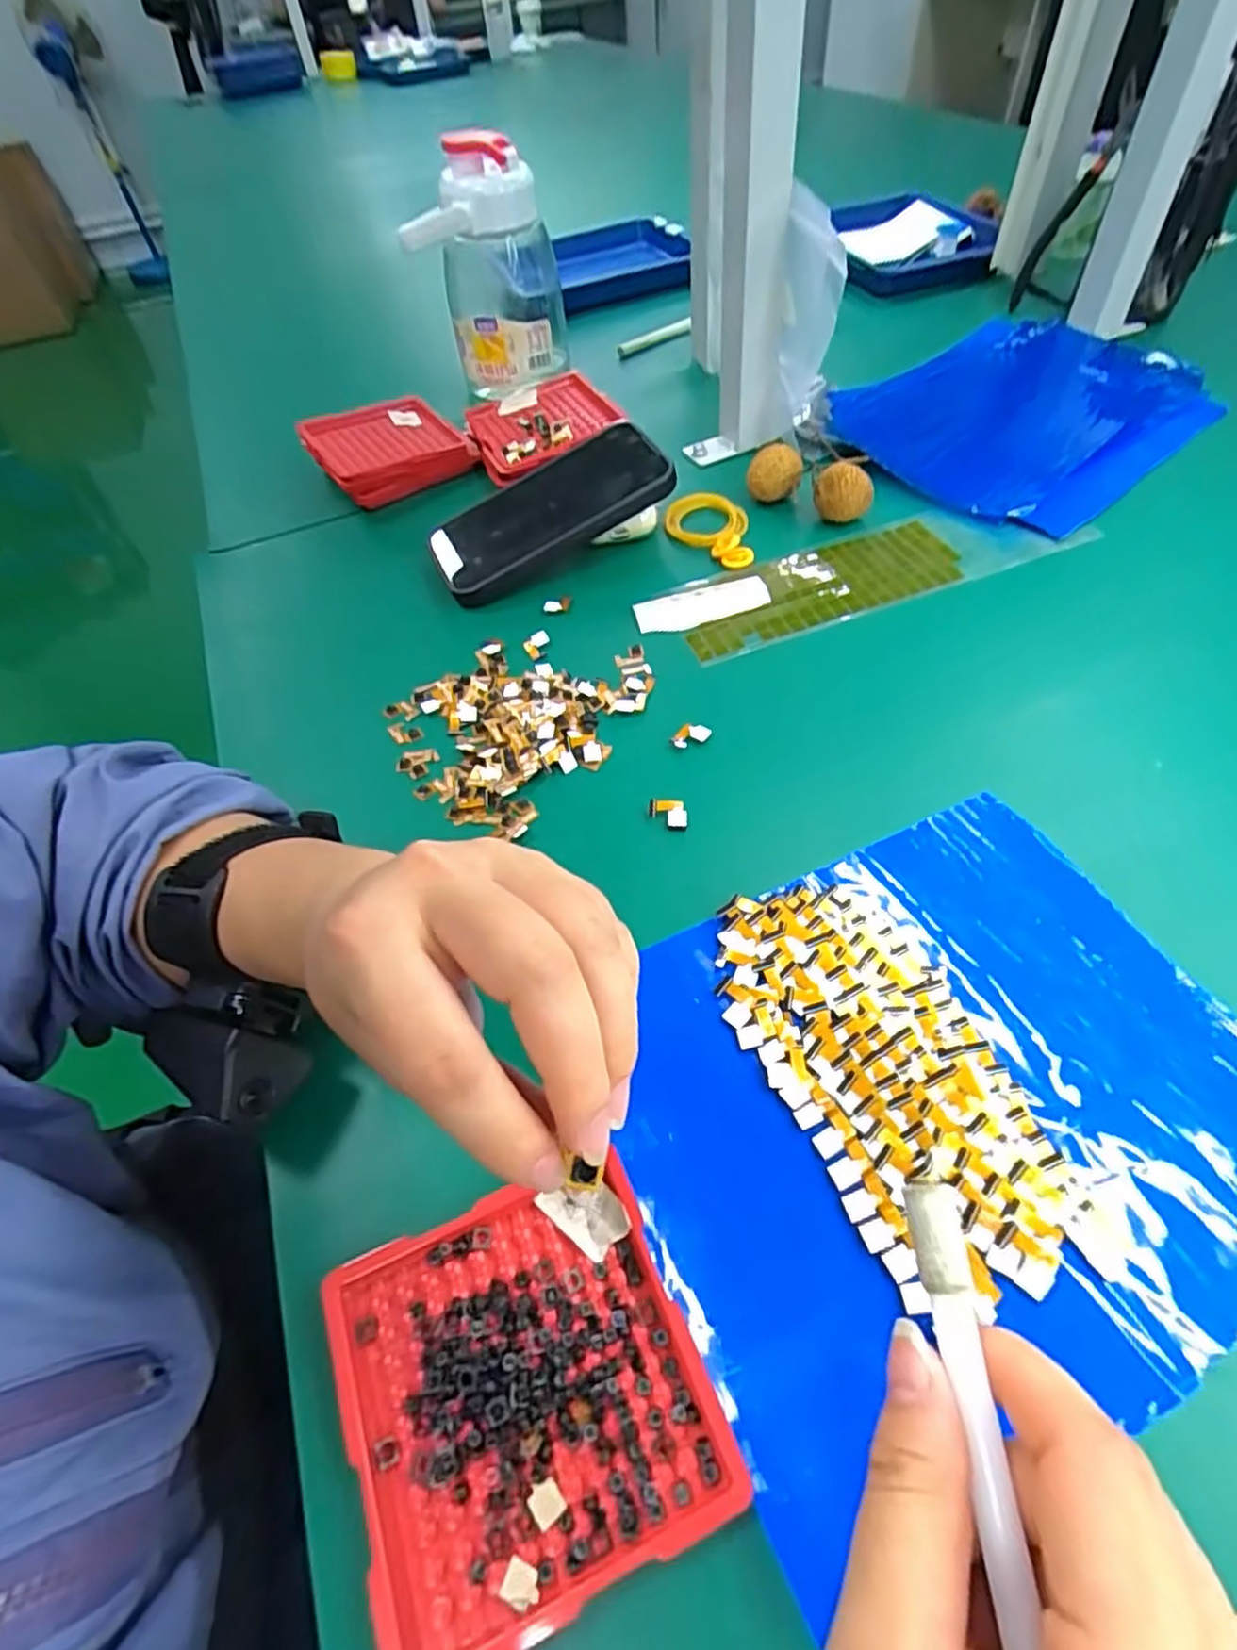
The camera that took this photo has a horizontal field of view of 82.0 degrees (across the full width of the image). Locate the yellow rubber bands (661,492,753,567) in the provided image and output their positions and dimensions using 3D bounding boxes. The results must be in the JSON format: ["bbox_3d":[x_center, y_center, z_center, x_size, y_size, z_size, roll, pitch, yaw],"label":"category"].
[{"bbox_3d":[0.059,-0.198,0.474,0.054,0.009,0.071,-2,53,4],"label":"yellow rubber bands"}]

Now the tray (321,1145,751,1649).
[{"bbox_3d":[-0.028,0.166,0.212,0.099,0.013,0.098,-21,54,-10],"label":"tray"}]

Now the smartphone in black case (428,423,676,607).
[{"bbox_3d":[-0.046,-0.203,0.460,0.155,0.018,0.084,-30,57,-2],"label":"smartphone in black case"}]

